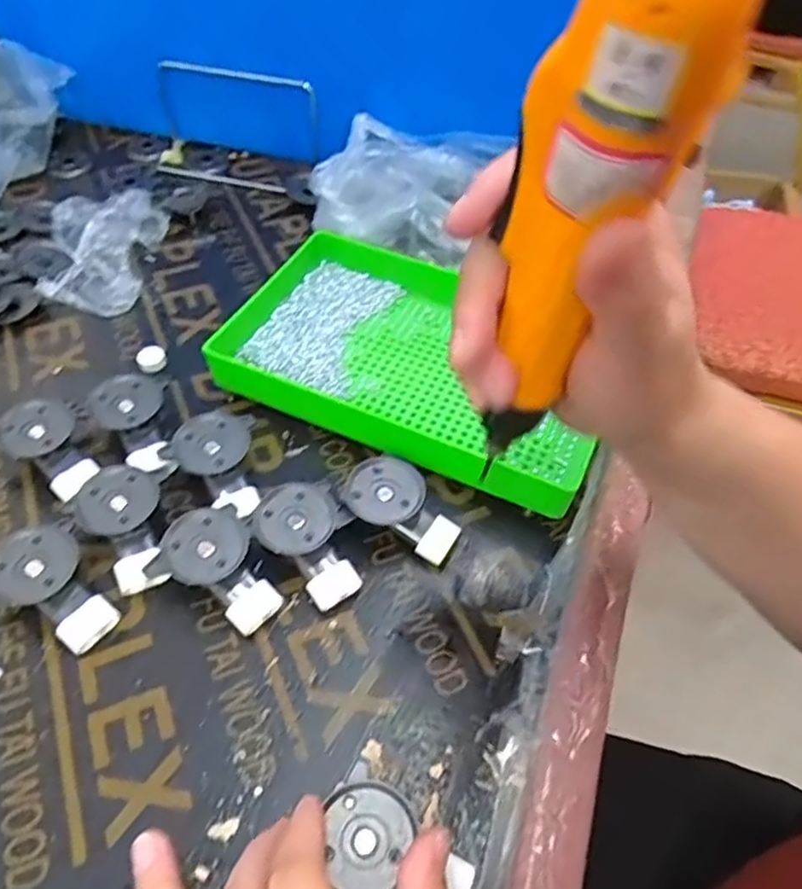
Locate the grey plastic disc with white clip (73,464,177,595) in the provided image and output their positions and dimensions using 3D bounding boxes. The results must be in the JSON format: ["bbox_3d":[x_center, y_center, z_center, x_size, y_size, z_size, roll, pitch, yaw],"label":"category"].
[{"bbox_3d":[-0.150,0.045,0.372,0.045,0.030,0.070,-10,52,-9],"label":"grey plastic disc with white clip"}]

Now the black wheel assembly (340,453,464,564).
[{"bbox_3d":[0.003,0.036,0.383,0.063,0.030,0.041,17,53,12],"label":"black wheel assembly"}]

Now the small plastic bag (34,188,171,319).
[{"bbox_3d":[-0.240,-0.156,0.533,0.087,0.027,0.131,2,51,1],"label":"small plastic bag"}]

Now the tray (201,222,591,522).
[{"bbox_3d":[0.011,-0.060,0.451,0.251,0.042,0.160,22,54,16],"label":"tray"}]

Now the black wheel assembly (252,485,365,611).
[{"bbox_3d":[-0.049,0.054,0.368,0.047,0.029,0.064,-21,55,-17],"label":"black wheel assembly"}]

